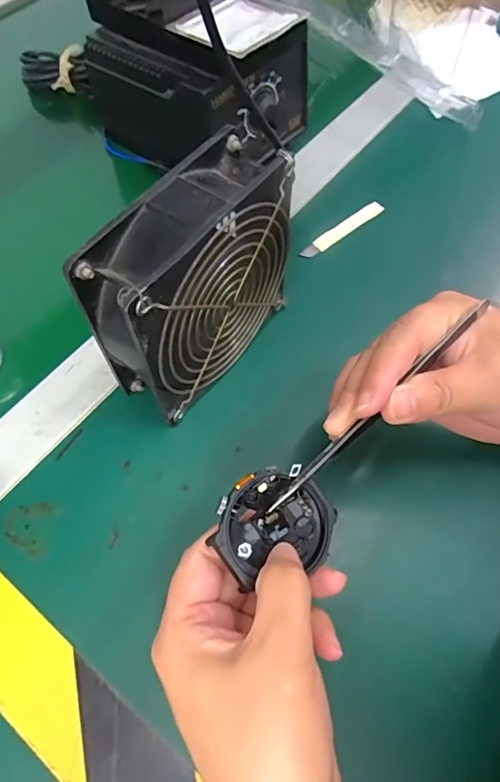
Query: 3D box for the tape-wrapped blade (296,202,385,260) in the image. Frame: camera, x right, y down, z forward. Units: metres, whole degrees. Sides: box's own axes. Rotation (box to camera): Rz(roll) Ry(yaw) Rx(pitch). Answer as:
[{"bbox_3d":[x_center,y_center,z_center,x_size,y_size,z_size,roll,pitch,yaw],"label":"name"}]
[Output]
[{"bbox_3d":[0.071,-0.125,0.370,0.083,0.006,0.011,-37,68,-16],"label":"tape-wrapped blade"}]

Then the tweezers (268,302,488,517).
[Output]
[{"bbox_3d":[0.058,0.005,0.210,0.135,0.008,0.006,-43,70,-5],"label":"tweezers"}]

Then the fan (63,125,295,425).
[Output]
[{"bbox_3d":[-0.026,-0.058,0.267,0.049,0.120,0.128,32,68,16],"label":"fan"}]

